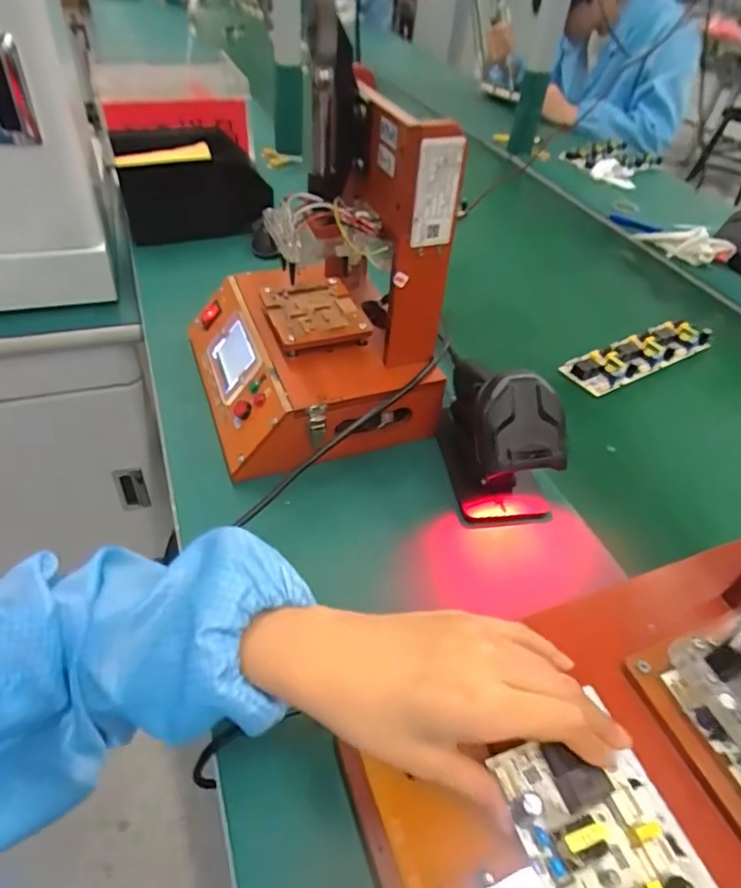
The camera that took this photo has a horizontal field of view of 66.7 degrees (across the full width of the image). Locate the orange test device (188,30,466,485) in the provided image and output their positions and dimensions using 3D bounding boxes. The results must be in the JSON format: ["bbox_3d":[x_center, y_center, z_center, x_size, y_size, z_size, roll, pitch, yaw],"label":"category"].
[{"bbox_3d":[-0.056,-0.158,0.524,0.210,0.271,0.252,-12,47,-18],"label":"orange test device"}]

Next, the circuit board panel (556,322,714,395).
[{"bbox_3d":[0.352,-0.117,0.731,0.235,0.021,0.060,-22,51,-26],"label":"circuit board panel"}]

